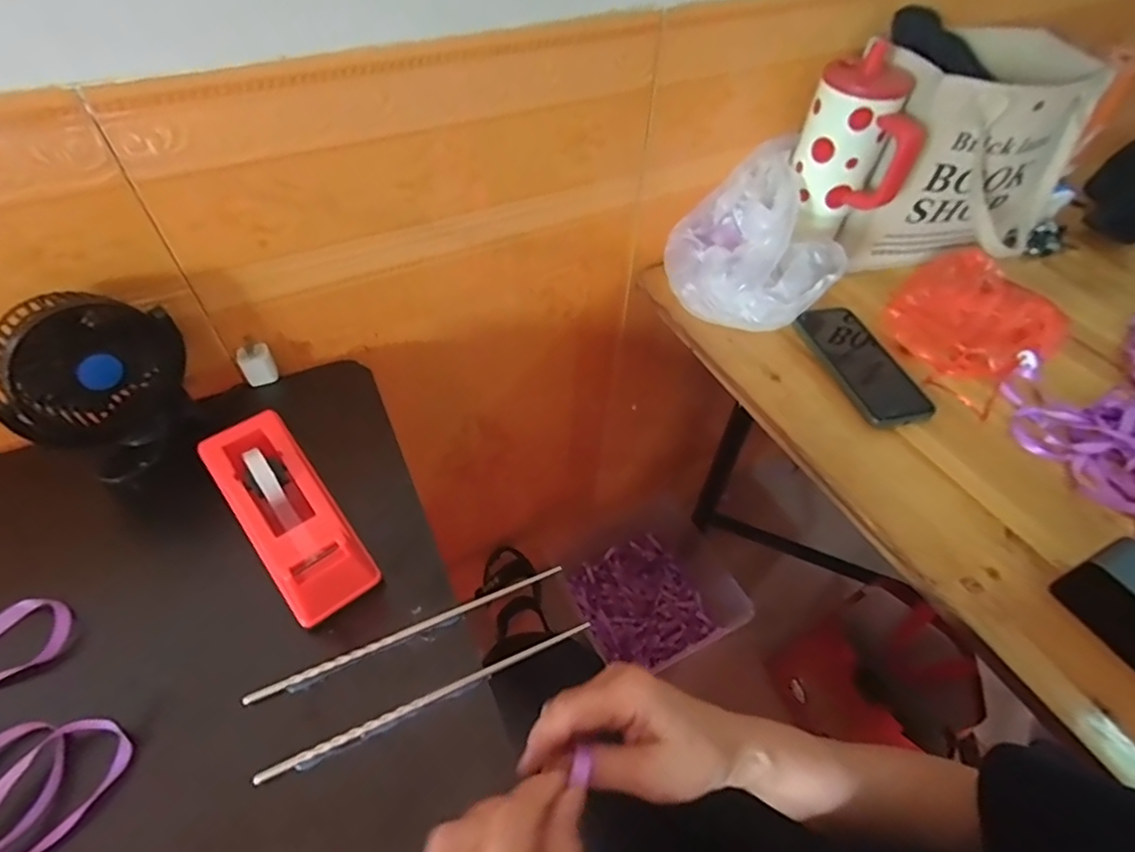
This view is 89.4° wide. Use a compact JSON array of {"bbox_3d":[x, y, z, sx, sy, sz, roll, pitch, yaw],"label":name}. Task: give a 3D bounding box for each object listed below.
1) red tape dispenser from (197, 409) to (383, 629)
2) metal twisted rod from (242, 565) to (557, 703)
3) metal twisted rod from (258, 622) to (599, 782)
[{"bbox_3d":[-0.202,0.062,0.416,0.061,0.068,0.152,-33,60,-25],"label":"red tape dispenser"},{"bbox_3d":[-0.107,0.142,0.400,0.219,0.009,0.008,-19,55,-16],"label":"metal twisted rod"},{"bbox_3d":[-0.086,0.176,0.375,0.220,0.007,0.008,-18,54,-16],"label":"metal twisted rod"}]

